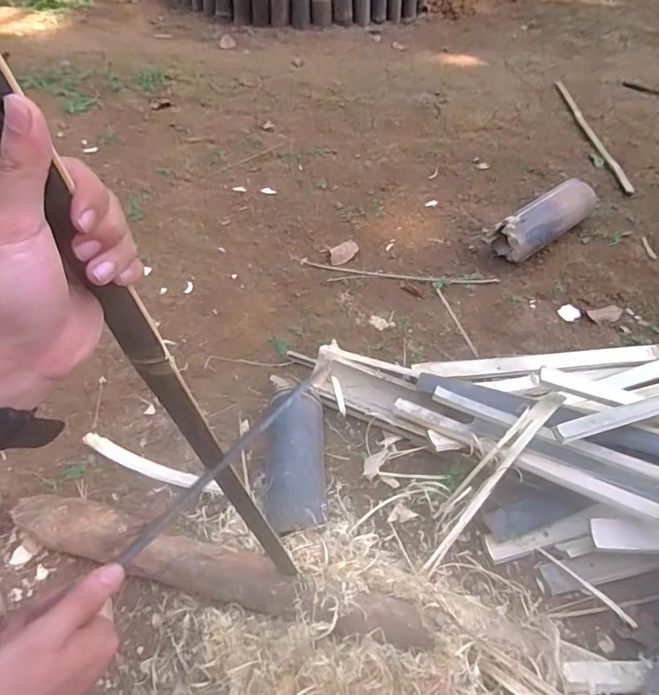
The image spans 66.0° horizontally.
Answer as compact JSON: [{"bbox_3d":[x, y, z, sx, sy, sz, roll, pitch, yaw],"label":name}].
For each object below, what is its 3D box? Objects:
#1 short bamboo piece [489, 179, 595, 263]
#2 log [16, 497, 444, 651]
[{"bbox_3d":[0.542,-0.320,1.279,0.342,0.103,0.119,-32,57,-28],"label":"short bamboo piece"},{"bbox_3d":[-0.147,0.294,0.666,0.564,0.059,0.078,14,49,9],"label":"log"}]

